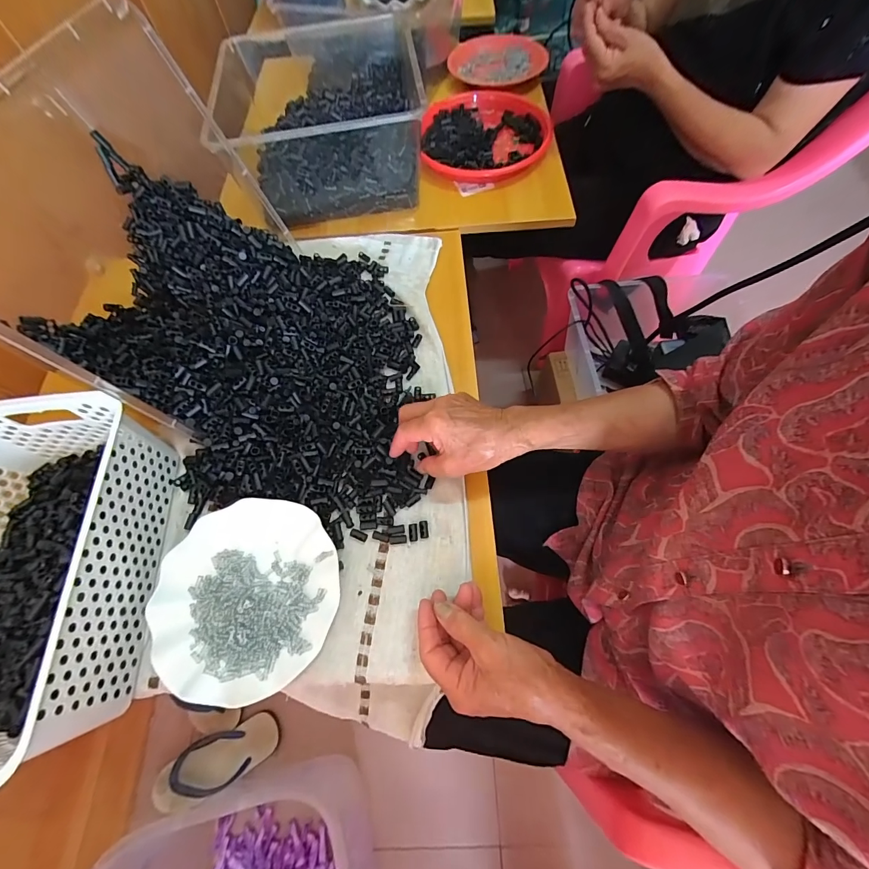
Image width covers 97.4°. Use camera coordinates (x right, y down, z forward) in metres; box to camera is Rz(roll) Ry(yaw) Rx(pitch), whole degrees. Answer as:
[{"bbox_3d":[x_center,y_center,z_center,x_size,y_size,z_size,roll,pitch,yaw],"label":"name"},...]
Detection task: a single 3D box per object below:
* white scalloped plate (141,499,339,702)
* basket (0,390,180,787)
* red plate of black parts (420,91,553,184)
[{"bbox_3d":[-0.191,0.160,0.387,0.181,0.018,0.180,-1,66,2],"label":"white scalloped plate"},{"bbox_3d":[-0.390,0.128,0.359,0.203,0.101,0.301,-8,65,-1],"label":"basket"},{"bbox_3d":[0.091,-0.545,0.687,0.224,0.029,0.256,0,66,2],"label":"red plate of black parts"}]

